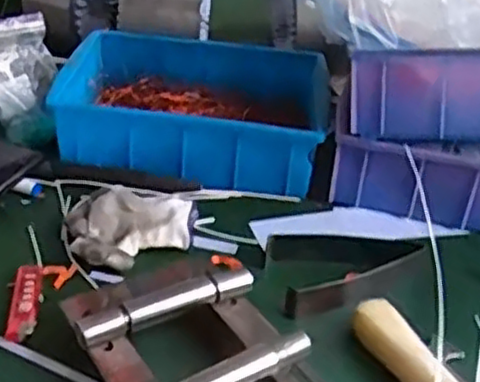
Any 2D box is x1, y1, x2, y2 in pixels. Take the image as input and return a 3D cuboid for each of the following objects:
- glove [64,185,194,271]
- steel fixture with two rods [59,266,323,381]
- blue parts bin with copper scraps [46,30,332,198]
[{"bbox_3d":[-0.105,0.027,0.675,0.127,0.035,0.101,-22,41,-34],"label":"glove"},{"bbox_3d":[-0.032,0.122,0.527,0.140,0.047,0.195,-16,38,-28],"label":"steel fixture with two rods"},{"bbox_3d":[-0.055,-0.099,0.840,0.279,0.080,0.222,5,33,1],"label":"blue parts bin with copper scraps"}]

